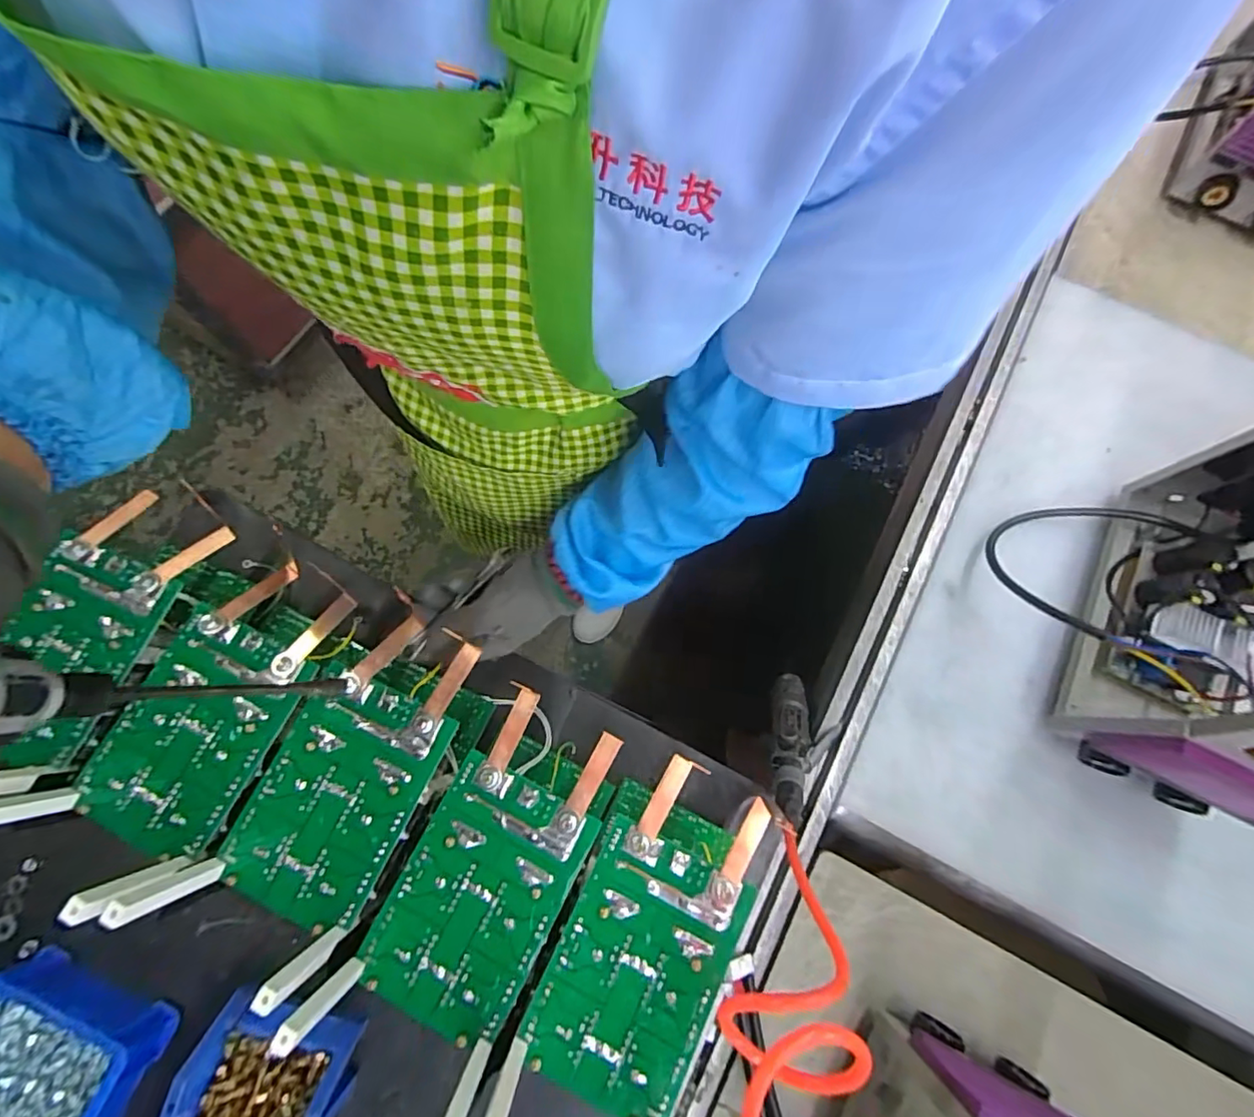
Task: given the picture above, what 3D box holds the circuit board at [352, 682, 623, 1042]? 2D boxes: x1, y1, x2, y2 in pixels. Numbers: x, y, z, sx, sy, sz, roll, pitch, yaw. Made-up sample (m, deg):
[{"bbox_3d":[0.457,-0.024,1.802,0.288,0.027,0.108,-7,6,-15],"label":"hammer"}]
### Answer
[{"bbox_3d":[-0.093,0.213,0.402,0.107,0.010,0.212,27,76,6],"label":"circuit board"}]

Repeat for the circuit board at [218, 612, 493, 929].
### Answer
[{"bbox_3d":[-0.201,0.152,0.418,0.123,0.016,0.206,31,77,7],"label":"circuit board"}]

